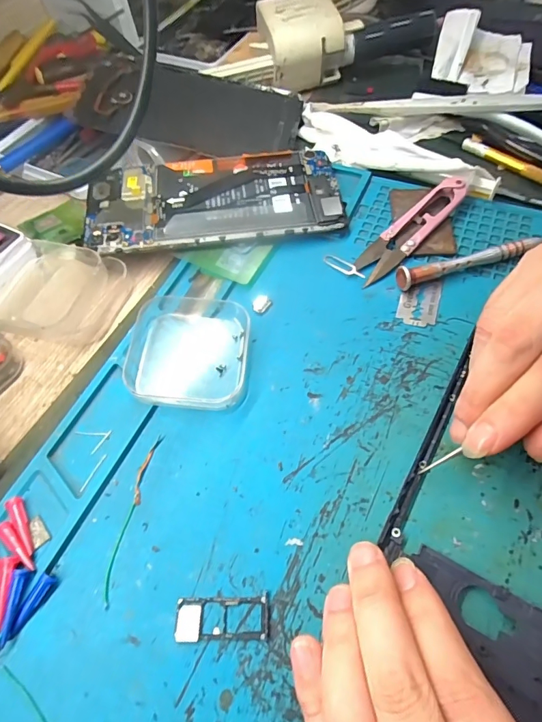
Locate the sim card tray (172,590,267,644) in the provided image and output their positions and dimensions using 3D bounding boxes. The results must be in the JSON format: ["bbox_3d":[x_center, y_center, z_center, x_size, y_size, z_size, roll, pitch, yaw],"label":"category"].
[{"bbox_3d":[-0.020,0.106,0.171,0.038,0.004,0.016,-2,60,3],"label":"sim card tray"}]

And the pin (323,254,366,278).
[{"bbox_3d":[0.046,-0.059,0.261,0.031,0.004,0.009,34,76,27],"label":"pin"}]

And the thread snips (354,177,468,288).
[{"bbox_3d":[0.090,-0.086,0.266,0.099,0.015,0.022,-40,65,-18],"label":"thread snips"}]

